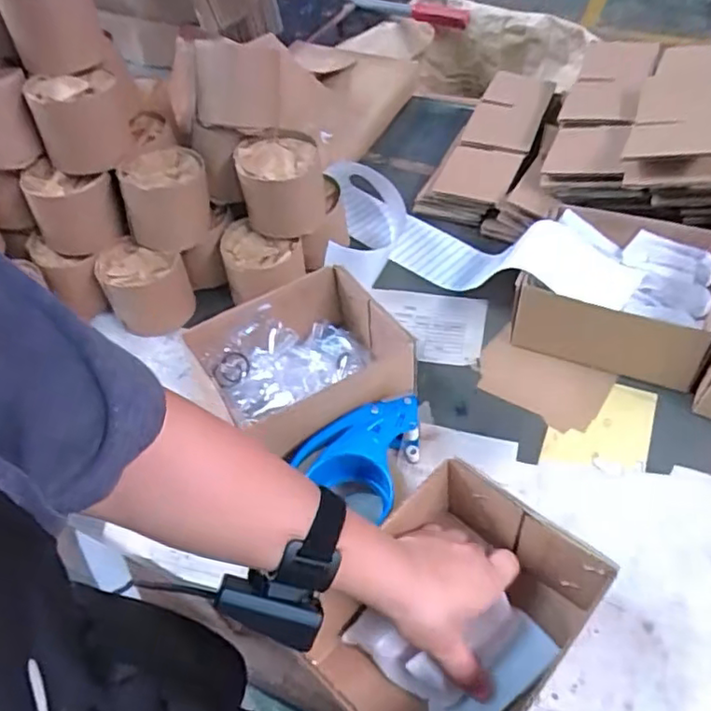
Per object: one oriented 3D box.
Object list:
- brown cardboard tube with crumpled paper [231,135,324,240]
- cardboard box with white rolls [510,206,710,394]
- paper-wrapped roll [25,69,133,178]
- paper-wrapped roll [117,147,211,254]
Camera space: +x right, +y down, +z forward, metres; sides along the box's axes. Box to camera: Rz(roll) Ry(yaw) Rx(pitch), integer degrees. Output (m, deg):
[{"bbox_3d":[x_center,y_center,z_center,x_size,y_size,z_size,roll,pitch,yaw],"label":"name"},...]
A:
[{"bbox_3d":[-0.084,-0.192,0.714,0.094,0.092,0.082,-6,50,-1],"label":"brown cardboard tube with crumpled paper"},{"bbox_3d":[0.277,-0.070,0.670,0.197,0.080,0.164,16,53,15],"label":"cardboard box with white rolls"},{"bbox_3d":[-0.299,-0.257,0.684,0.093,0.076,0.090,-20,52,-12],"label":"paper-wrapped roll"},{"bbox_3d":[-0.216,-0.180,0.714,0.097,0.088,0.089,-2,50,3],"label":"paper-wrapped roll"}]

